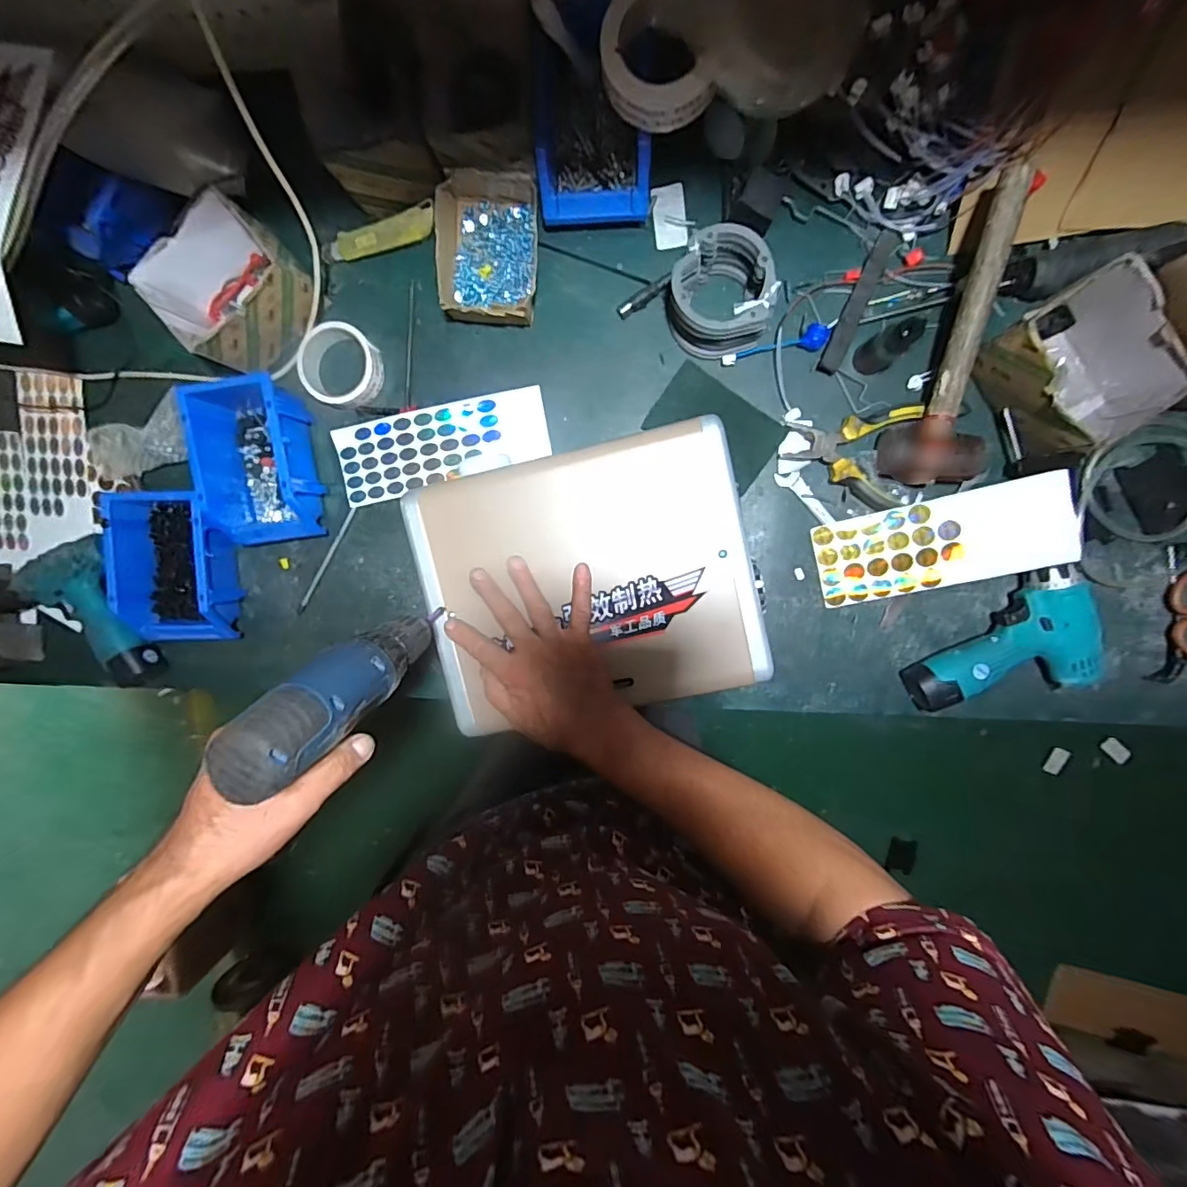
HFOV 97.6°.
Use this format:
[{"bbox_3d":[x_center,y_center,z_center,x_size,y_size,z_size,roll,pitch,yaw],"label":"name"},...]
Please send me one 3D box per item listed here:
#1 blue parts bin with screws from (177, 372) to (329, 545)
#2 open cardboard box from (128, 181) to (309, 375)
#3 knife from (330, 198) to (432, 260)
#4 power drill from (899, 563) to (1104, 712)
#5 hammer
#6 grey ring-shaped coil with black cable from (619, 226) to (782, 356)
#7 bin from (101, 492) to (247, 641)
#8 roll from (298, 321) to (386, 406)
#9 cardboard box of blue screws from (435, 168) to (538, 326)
[{"bbox_3d":[-0.404,-0.158,0.630,0.117,0.075,0.189,-5,95,6],"label":"blue parts bin with screws"},{"bbox_3d":[-0.400,-0.340,0.590,0.143,0.092,0.116,-44,90,8],"label":"open cardboard box"},{"bbox_3d":[-0.247,-0.417,0.606,0.136,0.021,0.029,-14,94,7],"label":"knife"},{"bbox_3d":[0.449,0.059,0.579,0.188,0.052,0.142,-17,94,7],"label":"power drill"},{"bbox_3d":[0.374,-0.249,0.520,0.093,0.045,0.279,9,110,5],"label":"hammer"},{"bbox_3d":[0.120,-0.321,0.549,0.152,0.067,0.105,33,98,2],"label":"grey ring-shaped coil with black cable"},{"bbox_3d":[-0.511,-0.031,0.651,0.124,0.084,0.186,6,96,5],"label":"bin"},{"bbox_3d":[-0.302,-0.272,0.624,0.093,0.031,0.089,1,96,5],"label":"roll"},{"bbox_3d":[-0.116,-0.378,0.582,0.109,0.054,0.147,4,96,5],"label":"cardboard box of blue screws"}]

